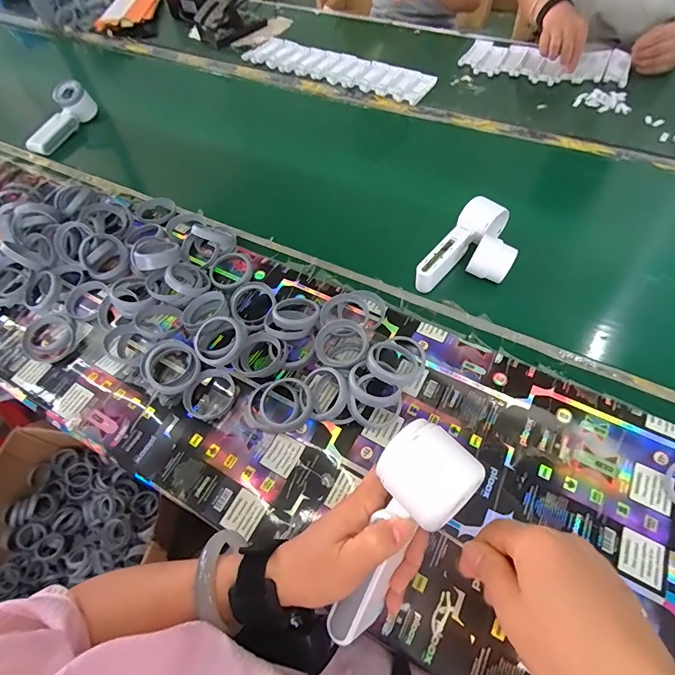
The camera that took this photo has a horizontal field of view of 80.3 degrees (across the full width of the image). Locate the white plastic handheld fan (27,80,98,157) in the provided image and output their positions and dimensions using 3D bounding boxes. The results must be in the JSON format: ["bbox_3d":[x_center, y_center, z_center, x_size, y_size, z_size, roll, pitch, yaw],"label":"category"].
[{"bbox_3d":[-0.562,-0.434,0.807,0.069,0.069,0.157,25,79,17],"label":"white plastic handheld fan"}]

